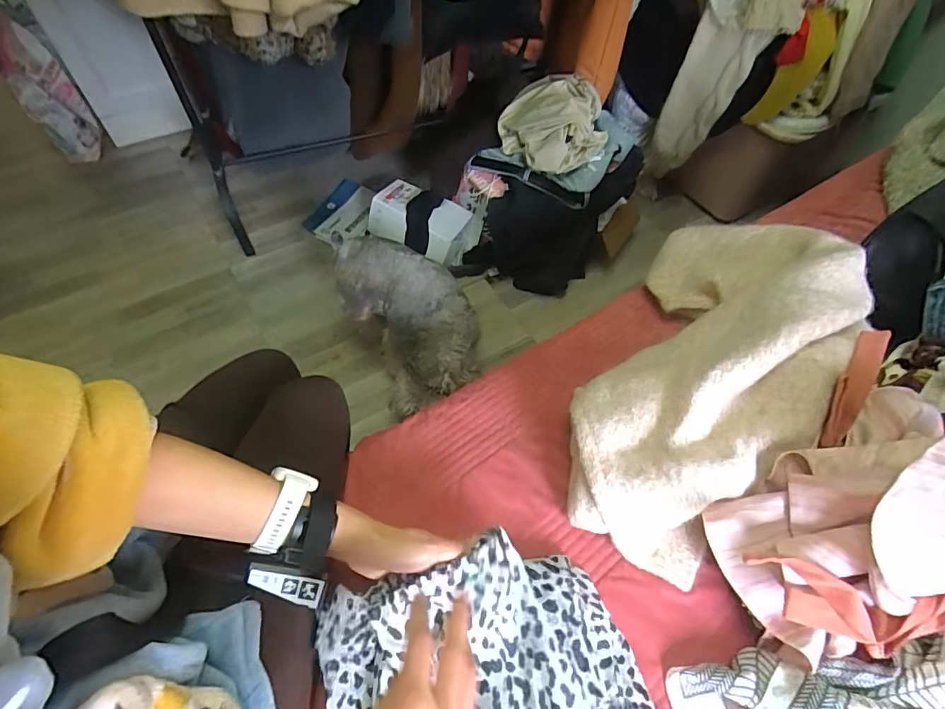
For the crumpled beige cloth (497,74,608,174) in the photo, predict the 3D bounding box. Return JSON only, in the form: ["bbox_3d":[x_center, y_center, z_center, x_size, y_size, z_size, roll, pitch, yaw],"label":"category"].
[{"bbox_3d":[0.188,-0.561,1.153,0.242,0.135,0.253,8,59,1],"label":"crumpled beige cloth"}]

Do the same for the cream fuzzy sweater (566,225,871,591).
[{"bbox_3d":[0.309,0.009,0.626,0.247,0.151,0.521,30,62,14],"label":"cream fuzzy sweater"}]

